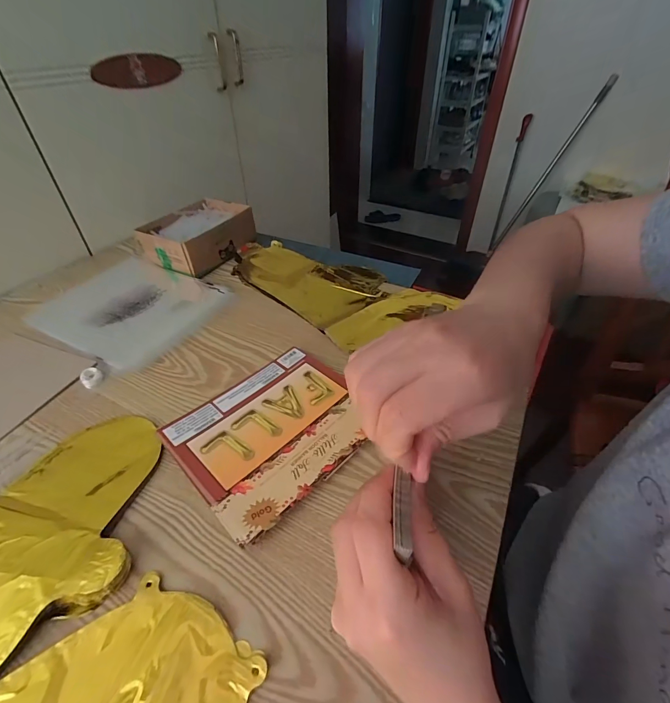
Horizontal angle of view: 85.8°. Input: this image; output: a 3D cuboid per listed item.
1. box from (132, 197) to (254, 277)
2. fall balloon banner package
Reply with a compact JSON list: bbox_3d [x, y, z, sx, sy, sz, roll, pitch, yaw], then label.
[{"bbox_3d":[-0.251,-0.219,0.681,0.134,0.062,0.193,23,47,25],"label":"box"},{"bbox_3d":[-0.069,0.076,0.396,0.182,0.015,0.192,33,52,32],"label":"fall balloon banner package"}]

